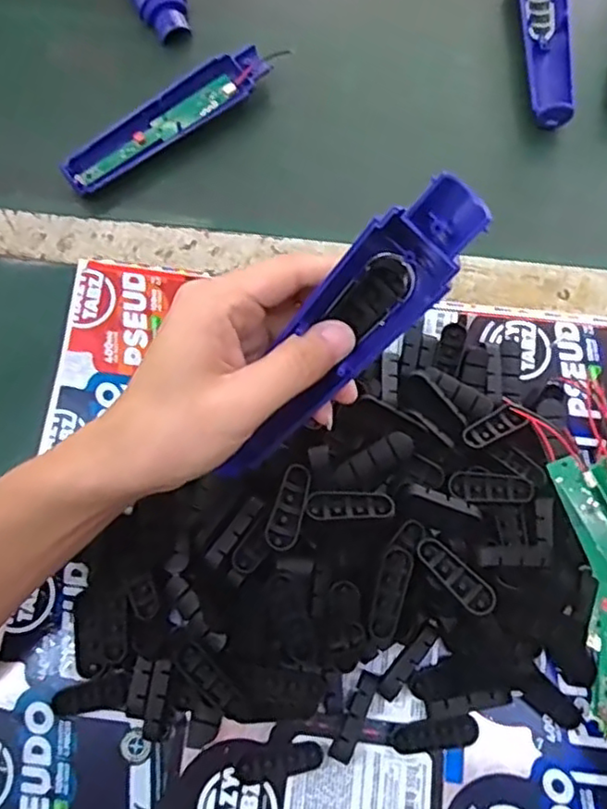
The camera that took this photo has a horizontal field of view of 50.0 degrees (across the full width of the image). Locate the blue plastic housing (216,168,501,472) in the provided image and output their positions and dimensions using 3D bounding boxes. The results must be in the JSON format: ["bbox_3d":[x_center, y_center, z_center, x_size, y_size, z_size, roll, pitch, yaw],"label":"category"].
[{"bbox_3d":[0.014,-0.023,0.289,0.037,0.026,0.175,45,123,11],"label":"blue plastic housing"}]

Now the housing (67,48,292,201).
[{"bbox_3d":[-0.095,-0.216,0.481,0.183,0.020,0.033,-34,77,-9],"label":"housing"}]

